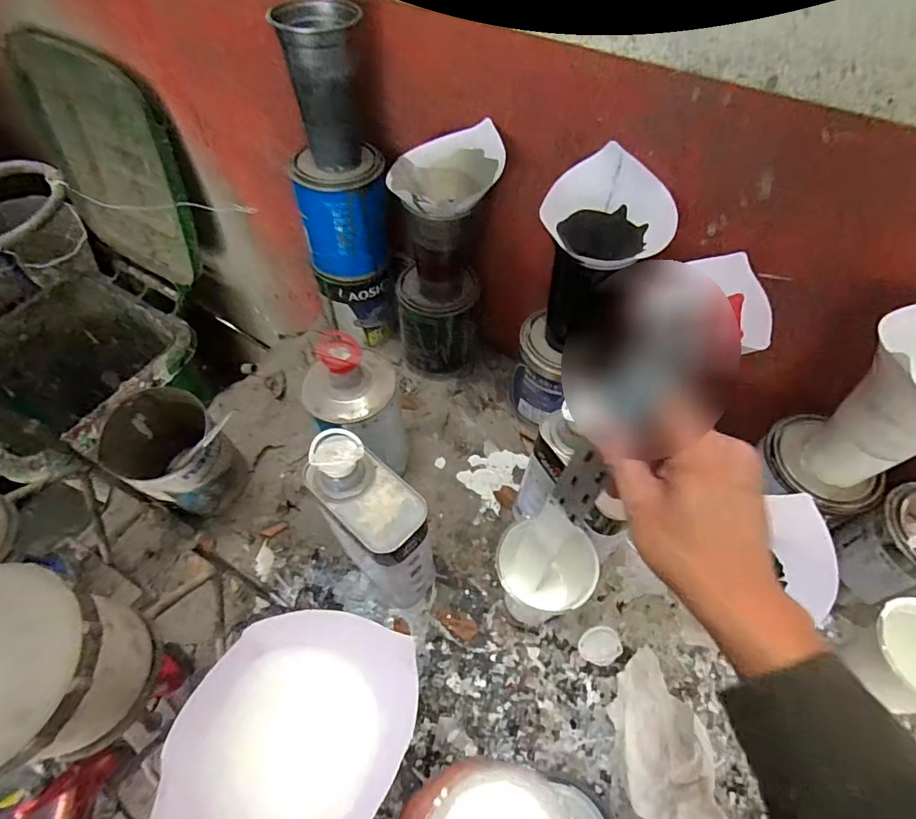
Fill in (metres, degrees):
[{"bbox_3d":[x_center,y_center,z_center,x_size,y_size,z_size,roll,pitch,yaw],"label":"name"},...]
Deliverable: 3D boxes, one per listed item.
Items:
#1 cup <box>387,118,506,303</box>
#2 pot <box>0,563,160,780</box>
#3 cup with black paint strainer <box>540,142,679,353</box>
[{"bbox_3d":[-0.012,-0.199,0.551,0.107,0.171,0.098,0,57,-1],"label":"cup"},{"bbox_3d":[-0.239,0.151,0.282,0.092,0.123,0.095,0,57,-1],"label":"pot"},{"bbox_3d":[0.140,-0.148,0.511,0.100,0.176,0.104,-38,65,-22],"label":"cup with black paint strainer"}]

